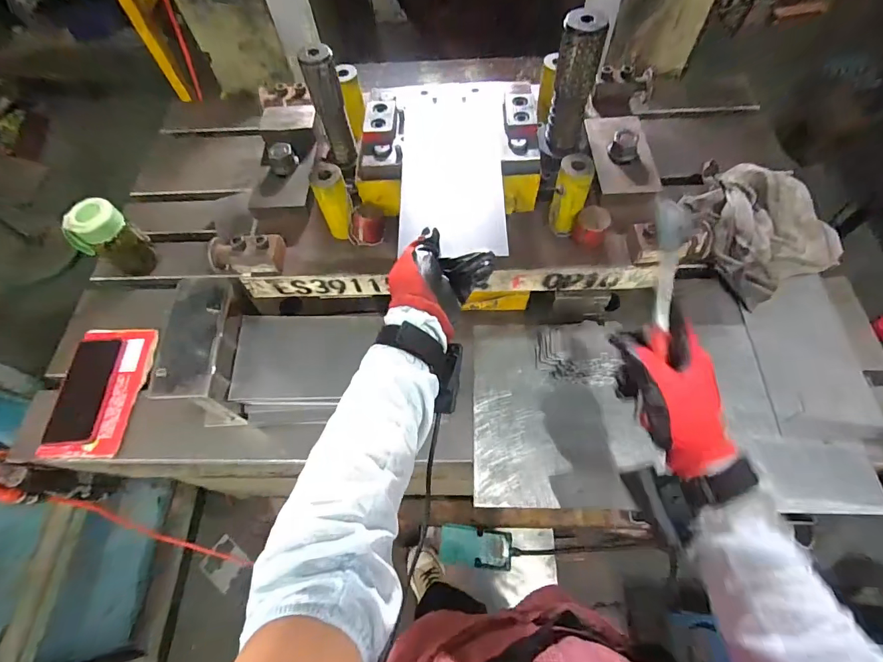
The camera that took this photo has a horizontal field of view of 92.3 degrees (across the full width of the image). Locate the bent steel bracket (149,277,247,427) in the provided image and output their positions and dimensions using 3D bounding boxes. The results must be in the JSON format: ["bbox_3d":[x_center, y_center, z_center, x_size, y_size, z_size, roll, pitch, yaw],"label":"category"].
[{"bbox_3d":[-0.305,0.034,0.579,0.075,0.132,0.174,-2,62,3],"label":"bent steel bracket"}]

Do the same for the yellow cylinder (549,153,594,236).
[{"bbox_3d":[0.159,-0.167,0.527,0.037,0.094,0.038,17,64,12],"label":"yellow cylinder"}]

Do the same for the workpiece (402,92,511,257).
[{"bbox_3d":[0.013,-0.197,0.520,0.124,0.010,0.253,0,64,5],"label":"workpiece"}]

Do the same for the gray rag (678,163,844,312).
[{"bbox_3d":[0.485,-0.167,0.663,0.189,0.070,0.217,-26,63,-10],"label":"gray rag"}]

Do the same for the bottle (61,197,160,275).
[{"bbox_3d":[-0.534,-0.148,0.689,0.066,0.130,0.075,19,65,13],"label":"bottle"}]

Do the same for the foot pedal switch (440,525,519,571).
[{"bbox_3d":[0.112,0.604,1.179,0.233,0.056,0.097,15,62,-12],"label":"foot pedal switch"}]

